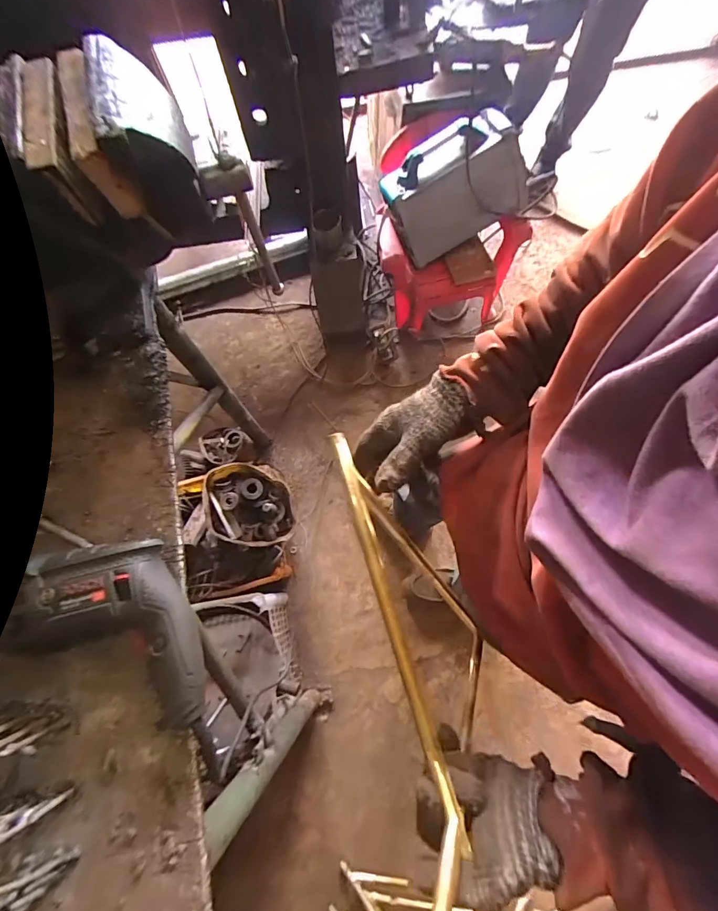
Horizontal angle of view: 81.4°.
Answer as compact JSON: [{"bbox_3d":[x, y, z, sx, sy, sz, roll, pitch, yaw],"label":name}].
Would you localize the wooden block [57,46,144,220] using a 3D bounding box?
[{"bbox_3d":[-0.243,-0.295,0.392,0.030,0.079,0.116,-18,73,-4],"label":"wooden block"}]

